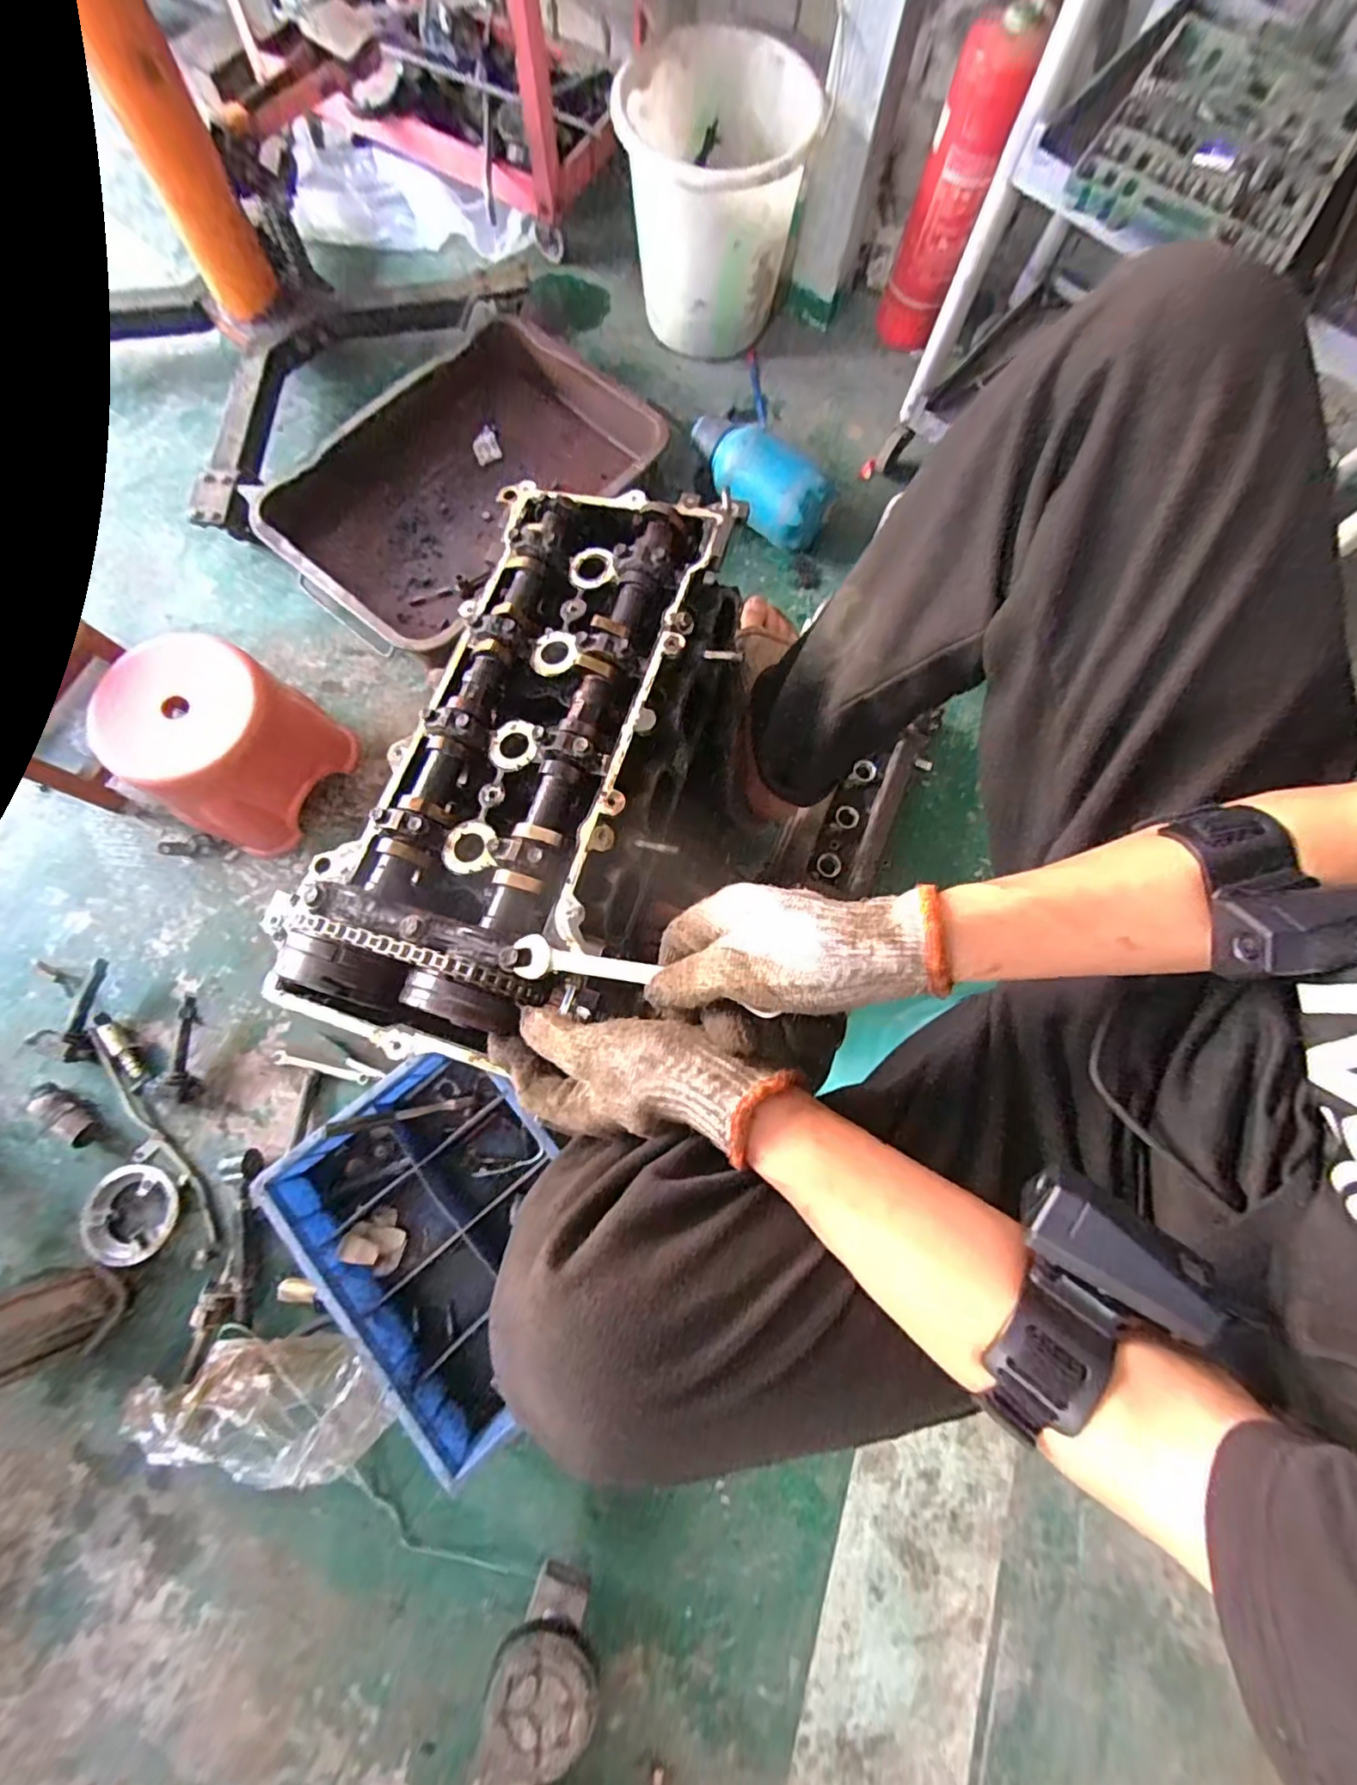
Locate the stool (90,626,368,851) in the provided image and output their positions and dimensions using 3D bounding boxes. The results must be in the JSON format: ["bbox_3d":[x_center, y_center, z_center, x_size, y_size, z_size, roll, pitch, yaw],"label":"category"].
[{"bbox_3d":[-0.672,-0.221,0.924,0.250,0.193,0.249,27,77,4],"label":"stool"}]

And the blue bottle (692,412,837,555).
[{"bbox_3d":[0.144,-0.773,1.156,0.298,0.116,0.127,41,79,7],"label":"blue bottle"}]

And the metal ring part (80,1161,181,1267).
[{"bbox_3d":[-0.750,0.437,0.844,0.112,0.028,0.115,19,77,3],"label":"metal ring part"}]

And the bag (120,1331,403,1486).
[{"bbox_3d":[-0.520,0.633,0.769,0.300,0.090,0.135,15,76,-12],"label":"bag"}]

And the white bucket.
[{"bbox_3d":[0.067,-1.330,1.222,0.329,0.355,0.335,17,76,1],"label":"white bucket"}]

